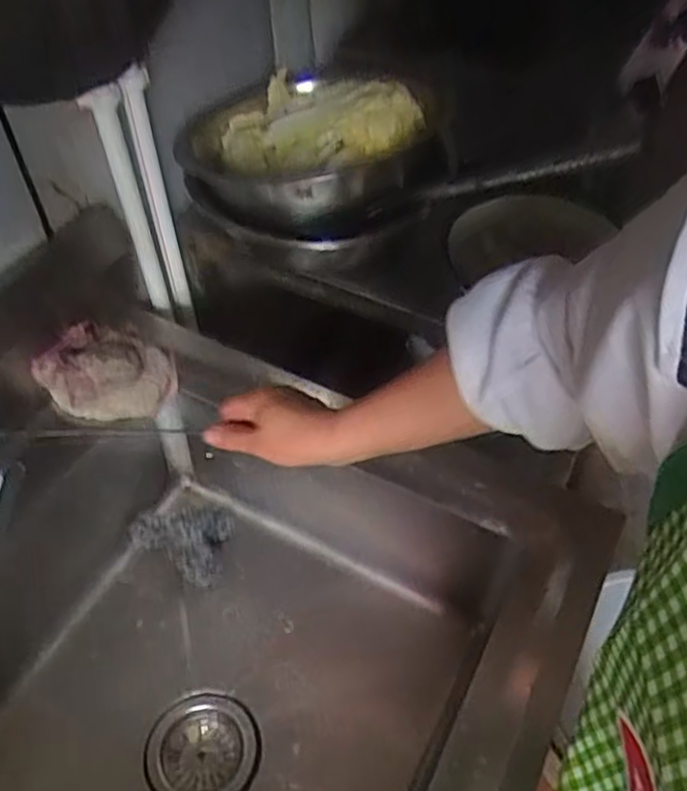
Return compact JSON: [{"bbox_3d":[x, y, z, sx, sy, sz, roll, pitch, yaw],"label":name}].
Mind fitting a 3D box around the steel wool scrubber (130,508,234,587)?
[{"bbox_3d":[-0.186,0.155,0.830,0.100,0.049,0.087,8,50,8],"label":"steel wool scrubber"}]

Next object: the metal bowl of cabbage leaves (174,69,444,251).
[{"bbox_3d":[-0.045,-0.264,0.776,0.256,0.078,0.278,0,49,0],"label":"metal bowl of cabbage leaves"}]

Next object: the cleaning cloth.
[{"bbox_3d":[-0.237,-0.026,0.733,0.126,0.066,0.091,-21,52,-17],"label":"cleaning cloth"}]

